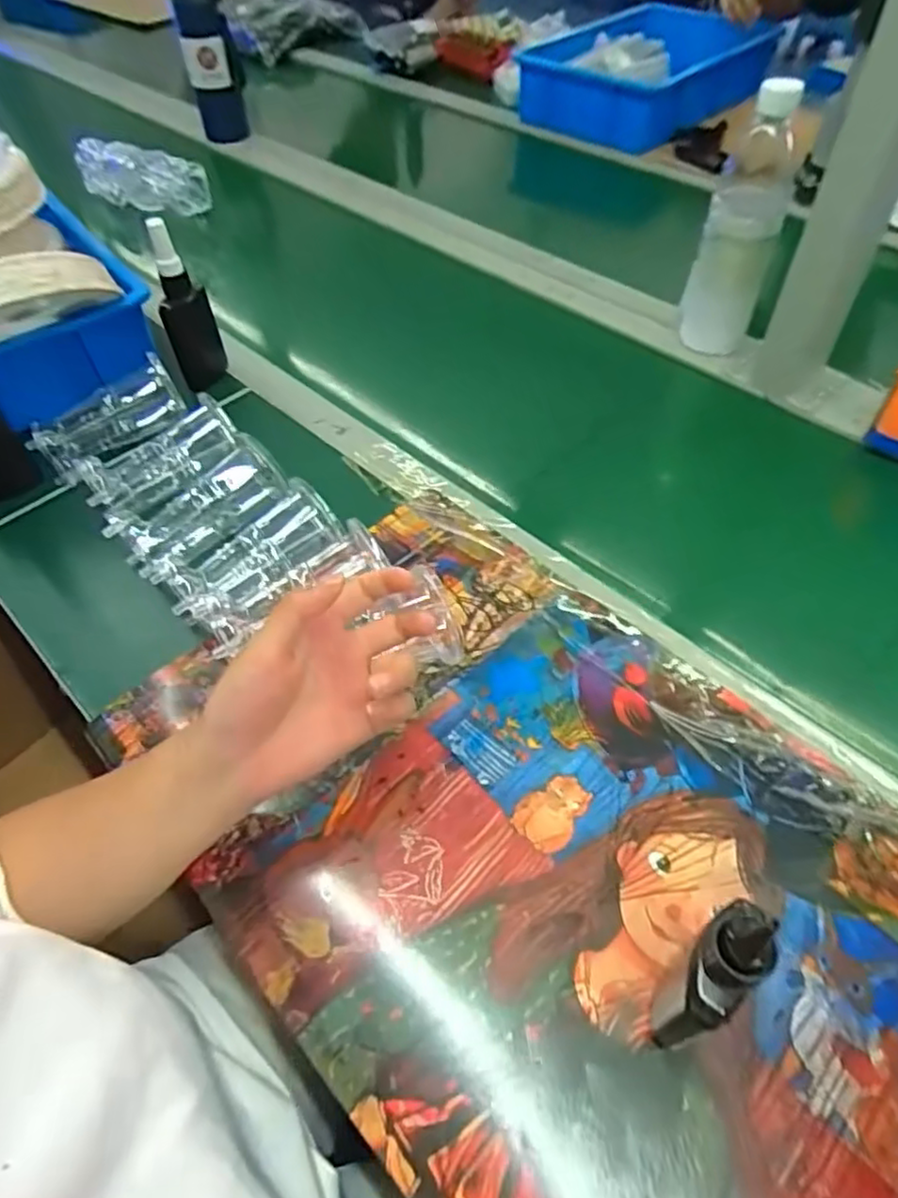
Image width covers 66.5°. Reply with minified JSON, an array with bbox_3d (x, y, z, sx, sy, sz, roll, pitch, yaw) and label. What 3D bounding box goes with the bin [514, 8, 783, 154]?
[{"bbox_3d":[0.323,-0.855,1.129,0.412,0.100,0.301,-30,57,-19],"label":"bin"}]

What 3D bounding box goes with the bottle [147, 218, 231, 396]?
[{"bbox_3d":[-0.250,-0.276,0.646,0.046,0.144,0.048,-17,54,-10],"label":"bottle"}]

